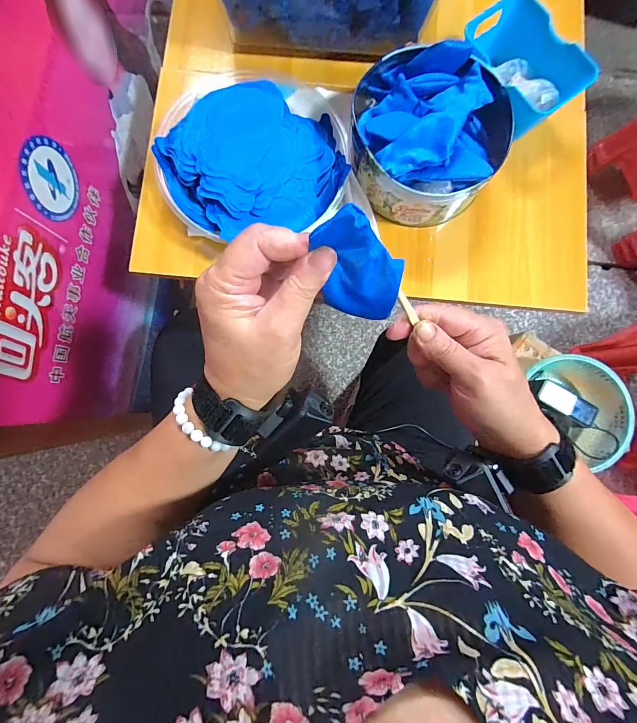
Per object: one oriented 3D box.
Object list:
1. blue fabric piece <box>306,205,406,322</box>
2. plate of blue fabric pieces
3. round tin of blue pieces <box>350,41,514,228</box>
[{"bbox_3d":[0.026,-0.056,0.212,0.049,0.076,0.004,-10,47,7],"label":"blue fabric piece"},{"bbox_3d":[-0.077,-0.249,0.434,0.229,0.049,0.186,-27,86,-4],"label":"plate of blue fabric pieces"},{"bbox_3d":[0.139,-0.276,0.429,0.193,0.085,0.181,0,84,-2],"label":"round tin of blue pieces"}]

